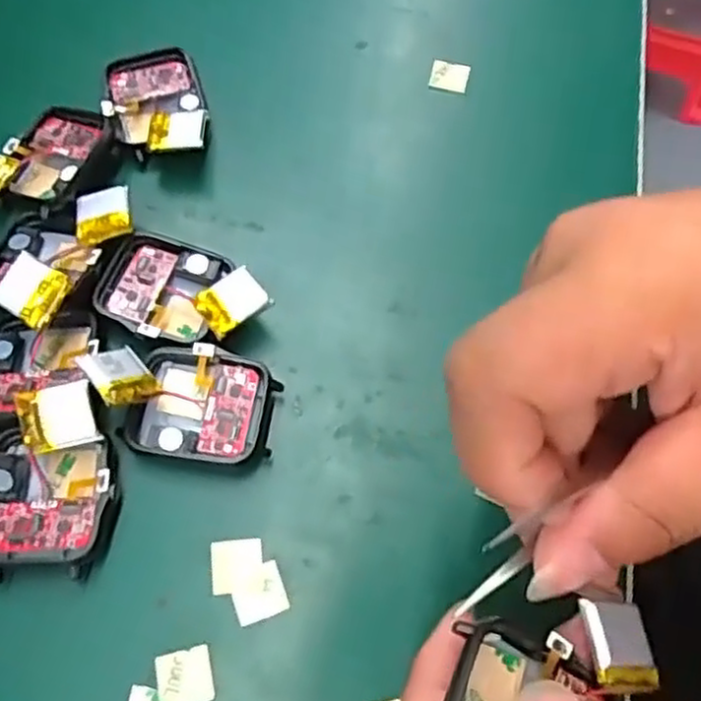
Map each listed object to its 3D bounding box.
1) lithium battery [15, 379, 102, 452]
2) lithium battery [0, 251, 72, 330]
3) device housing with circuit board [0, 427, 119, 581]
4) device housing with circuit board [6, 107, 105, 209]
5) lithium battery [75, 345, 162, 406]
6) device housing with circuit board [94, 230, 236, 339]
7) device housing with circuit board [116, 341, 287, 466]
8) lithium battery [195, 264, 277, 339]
[{"bbox_3d":[-0.088,0.020,0.225,0.021,0.004,0.019,-11,94,-11],"label":"lithium battery"},{"bbox_3d":[-0.103,-0.020,0.239,0.023,0.004,0.019,31,80,16],"label":"lithium battery"},{"bbox_3d":[-0.092,0.046,0.225,0.040,0.012,0.041,4,65,2],"label":"device housing with circuit board"},{"bbox_3d":[-0.111,-0.073,0.276,0.029,0.007,0.043,17,66,8],"label":"device housing with circuit board"},{"bbox_3d":[-0.071,0.007,0.231,0.021,0.004,0.019,46,36,20],"label":"lithium battery"},{"bbox_3d":[-0.066,-0.021,0.259,0.038,0.010,0.037,18,66,8],"label":"device housing with circuit board"},{"bbox_3d":[-0.048,0.018,0.241,0.045,0.011,0.036,10,65,4],"label":"device housing with circuit board"},{"bbox_3d":[-0.039,-0.017,0.247,0.021,0.004,0.018,-35,67,-10],"label":"lithium battery"}]

